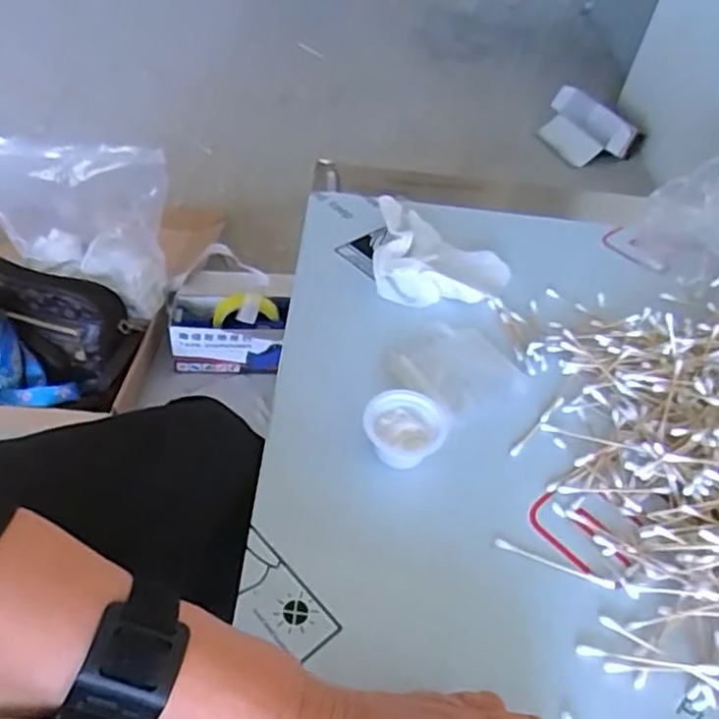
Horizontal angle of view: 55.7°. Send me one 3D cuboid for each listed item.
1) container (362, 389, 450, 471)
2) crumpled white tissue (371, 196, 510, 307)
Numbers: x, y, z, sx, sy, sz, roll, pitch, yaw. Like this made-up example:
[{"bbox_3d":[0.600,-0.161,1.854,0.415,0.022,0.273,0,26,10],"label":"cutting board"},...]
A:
[{"bbox_3d":[0.031,0.049,0.459,0.053,0.031,0.051,4,45,-4],"label":"container"},{"bbox_3d":[0.074,-0.101,0.604,0.118,0.033,0.136,9,45,0],"label":"crumpled white tissue"}]

